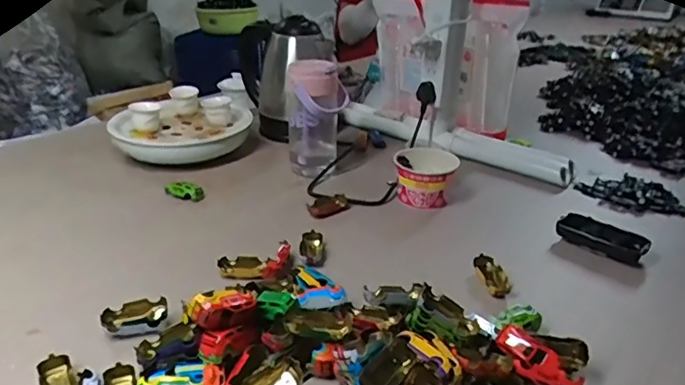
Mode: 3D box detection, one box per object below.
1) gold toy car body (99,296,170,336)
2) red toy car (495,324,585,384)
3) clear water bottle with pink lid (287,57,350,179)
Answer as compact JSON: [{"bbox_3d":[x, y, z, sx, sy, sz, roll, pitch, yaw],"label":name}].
[{"bbox_3d":[-0.215,0.131,0.576,0.063,0.023,0.033,-4,25,-8],"label":"gold toy car body"},{"bbox_3d":[0.179,0.156,0.512,0.030,0.023,0.082,-21,48,-38],"label":"red toy car"},{"bbox_3d":[-0.040,-0.118,0.903,0.098,0.179,0.070,-1,25,-3],"label":"clear water bottle with pink lid"}]

